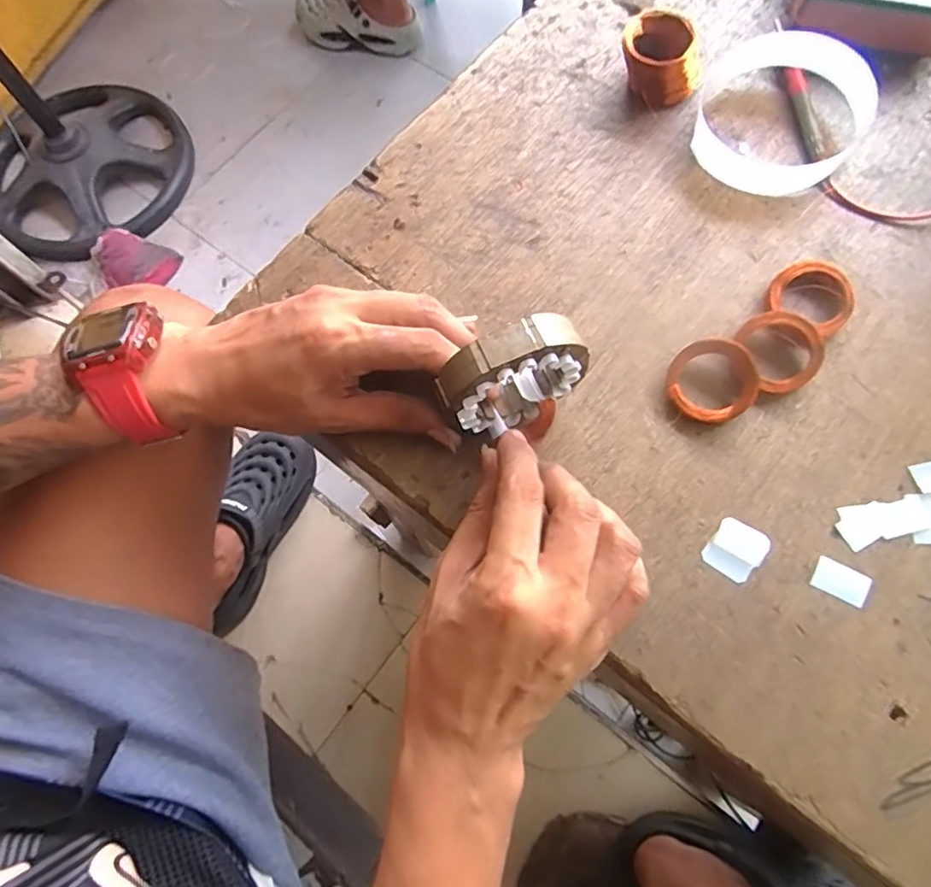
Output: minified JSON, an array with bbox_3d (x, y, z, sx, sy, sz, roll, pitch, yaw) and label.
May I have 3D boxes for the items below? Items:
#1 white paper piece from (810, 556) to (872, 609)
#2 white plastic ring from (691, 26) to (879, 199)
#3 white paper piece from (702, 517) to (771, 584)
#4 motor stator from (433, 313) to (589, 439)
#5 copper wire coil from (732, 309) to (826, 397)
[{"bbox_3d":[0.183,0.067,0.284,0.025,0.004,0.016,27,75,10],"label":"white paper piece"},{"bbox_3d":[0.194,-0.205,0.361,0.094,0.039,0.095,-1,72,2],"label":"white plastic ring"},{"bbox_3d":[0.135,0.053,0.292,0.025,0.004,0.029,37,77,13],"label":"white paper piece"},{"bbox_3d":[0.022,-0.030,0.280,0.068,0.065,0.022,-25,73,-6],"label":"motor stator"},{"bbox_3d":[0.169,-0.048,0.316,0.038,0.018,0.044,-10,72,-1],"label":"copper wire coil"}]

